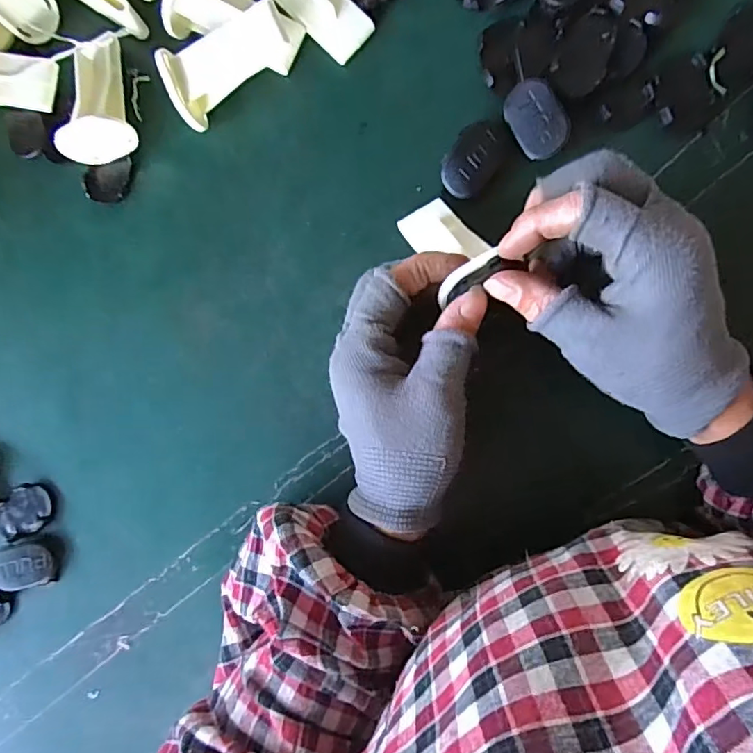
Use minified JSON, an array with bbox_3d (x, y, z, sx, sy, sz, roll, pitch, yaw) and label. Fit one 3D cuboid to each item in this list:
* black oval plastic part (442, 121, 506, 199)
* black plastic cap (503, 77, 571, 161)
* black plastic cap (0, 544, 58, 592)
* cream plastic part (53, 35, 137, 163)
[{"bbox_3d":[0.057,-0.127,0.319,0.027,0.009,0.043,36,94,5],"label":"black oval plastic part"},{"bbox_3d":[0.091,-0.146,0.308,0.028,0.004,0.042,-28,97,33],"label":"black plastic cap"},{"bbox_3d":[-0.227,0.122,0.346,0.039,0.012,0.029,-9,89,6],"label":"black plastic cap"},{"bbox_3d":[-0.174,-0.173,0.341,0.044,0.029,0.072,-7,89,7],"label":"cream plastic part"}]

